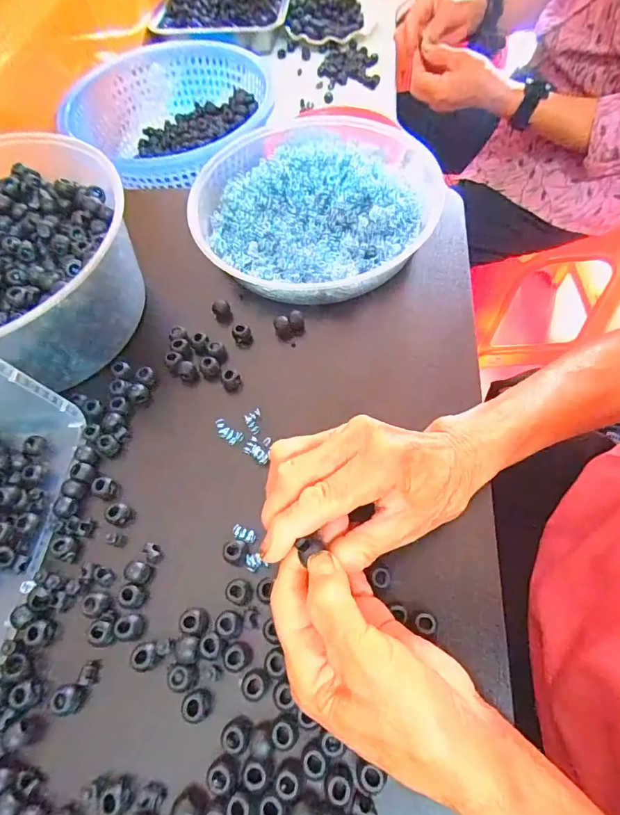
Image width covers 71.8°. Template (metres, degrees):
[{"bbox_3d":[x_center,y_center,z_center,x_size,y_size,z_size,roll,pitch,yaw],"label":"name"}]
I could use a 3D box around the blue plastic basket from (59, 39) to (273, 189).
[{"bbox_3d":[-0.185,-0.387,0.596,0.245,0.095,0.264,-7,63,1],"label":"blue plastic basket"}]

